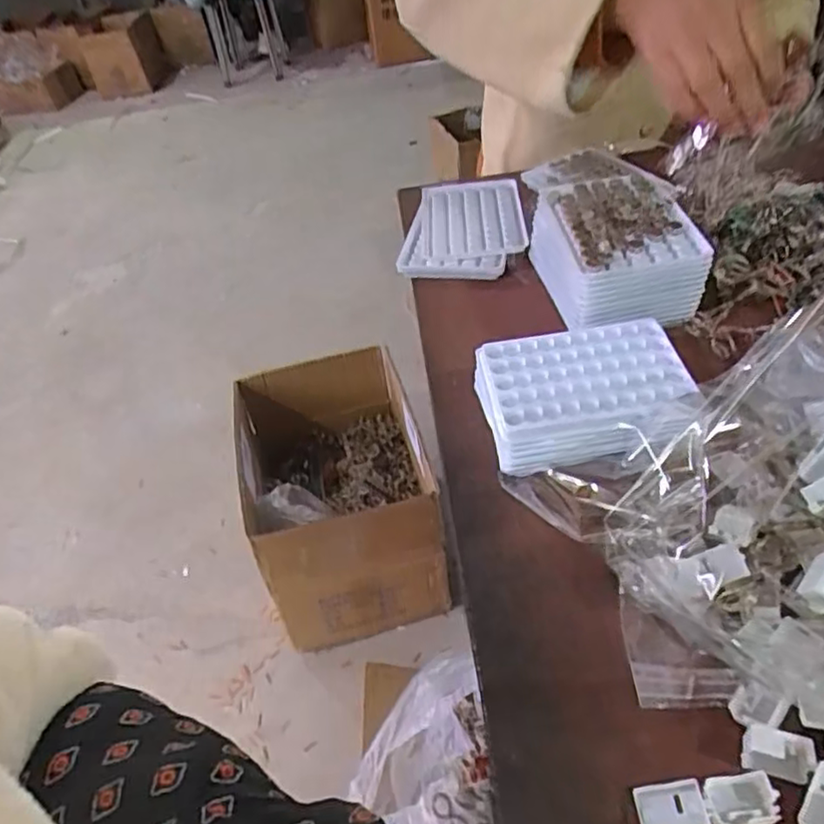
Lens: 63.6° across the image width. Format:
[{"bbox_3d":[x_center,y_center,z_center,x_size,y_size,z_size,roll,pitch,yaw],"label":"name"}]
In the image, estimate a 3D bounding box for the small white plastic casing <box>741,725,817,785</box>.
[{"bbox_3d":[0.156,0.145,0.283,0.026,0.010,0.016,8,47,18],"label":"small white plastic casing"}]

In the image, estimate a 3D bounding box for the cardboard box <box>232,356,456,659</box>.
[{"bbox_3d":[-0.122,0.136,1.161,0.290,0.276,0.417,-16,44,-6],"label":"cardboard box"}]

